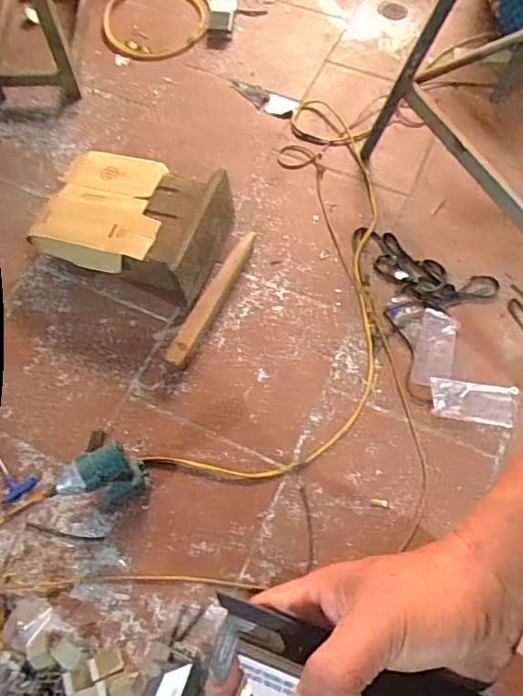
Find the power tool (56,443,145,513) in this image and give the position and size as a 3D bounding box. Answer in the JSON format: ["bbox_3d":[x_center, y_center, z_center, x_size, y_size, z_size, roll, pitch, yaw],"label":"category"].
[{"bbox_3d":[-0.296,0.254,1.051,0.125,0.247,0.072,-28,68,-11],"label":"power tool"}]

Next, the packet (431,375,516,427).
[{"bbox_3d":[0.476,0.120,1.231,0.176,0.011,0.090,7,66,5],"label":"packet"}]

